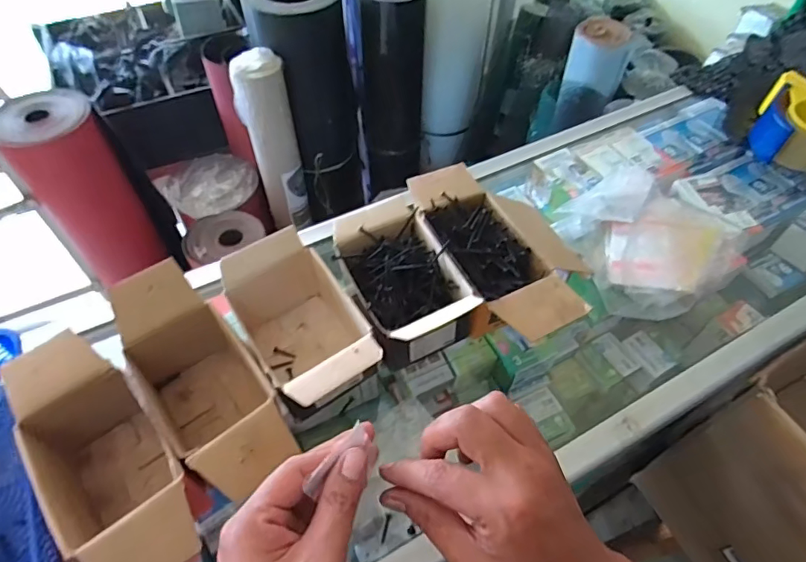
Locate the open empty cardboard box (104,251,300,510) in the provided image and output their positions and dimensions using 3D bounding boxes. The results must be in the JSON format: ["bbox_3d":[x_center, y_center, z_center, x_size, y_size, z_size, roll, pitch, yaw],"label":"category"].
[{"bbox_3d":[-0.169,0.090,0.431,0.087,0.104,0.196,-37,62,-24],"label":"open empty cardboard box"}]

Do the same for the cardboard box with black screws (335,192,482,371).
[{"bbox_3d":[-0.001,0.002,0.495,0.106,0.073,0.164,-19,56,-14],"label":"cardboard box with black screws"}]

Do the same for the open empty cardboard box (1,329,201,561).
[{"bbox_3d":[-0.230,0.144,0.396,0.081,0.096,0.197,-35,61,-24],"label":"open empty cardboard box"}]

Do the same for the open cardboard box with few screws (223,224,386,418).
[{"bbox_3d":[-0.092,0.046,0.466,0.094,0.094,0.162,-27,58,-19],"label":"open cardboard box with few screws"}]

